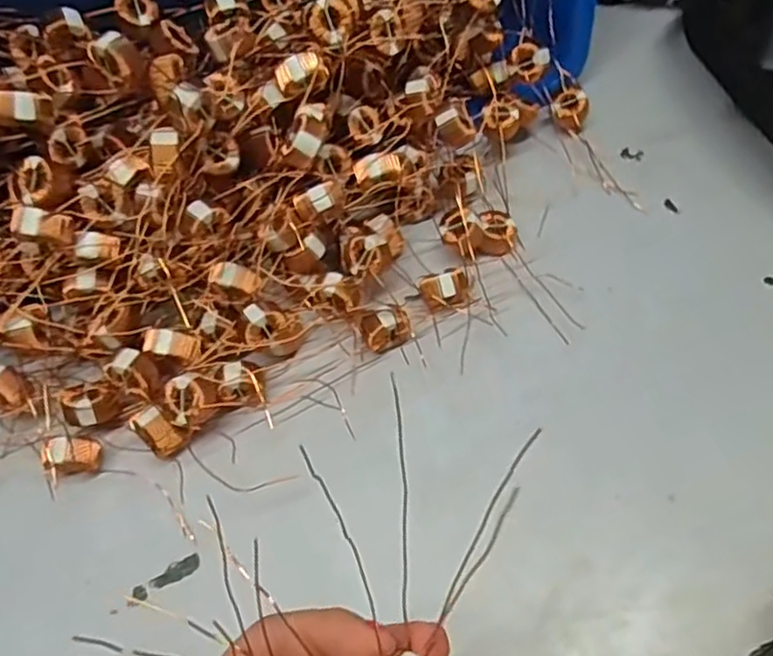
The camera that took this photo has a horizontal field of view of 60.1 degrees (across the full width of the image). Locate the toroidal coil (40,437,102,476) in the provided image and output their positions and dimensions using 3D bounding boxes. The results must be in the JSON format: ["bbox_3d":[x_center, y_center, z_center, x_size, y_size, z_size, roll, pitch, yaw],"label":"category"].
[{"bbox_3d":[-0.149,0.062,0.319,0.023,0.021,0.014,-20,56,-9],"label":"toroidal coil"}]

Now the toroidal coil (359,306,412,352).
[{"bbox_3d":[0.000,0.001,0.349,0.025,0.024,0.014,-21,56,-10],"label":"toroidal coil"}]

